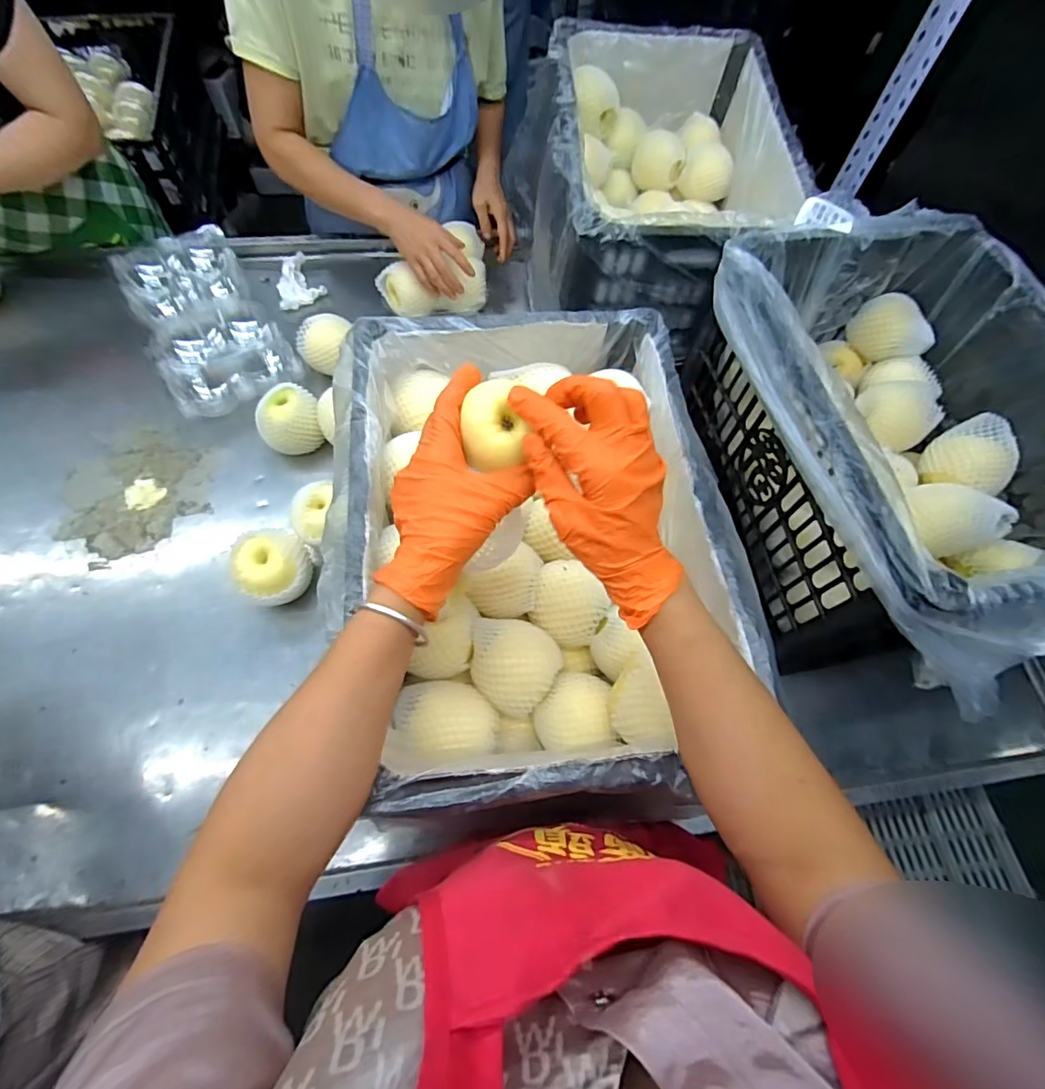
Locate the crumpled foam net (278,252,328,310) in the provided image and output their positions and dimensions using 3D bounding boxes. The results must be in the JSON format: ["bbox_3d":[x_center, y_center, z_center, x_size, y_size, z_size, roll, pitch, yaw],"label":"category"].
[{"bbox_3d":[-0.404,-0.479,0.914,0.080,0.028,0.103,-15,66,-10],"label":"crumpled foam net"}]

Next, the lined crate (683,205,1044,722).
[{"bbox_3d":[0.445,-0.107,0.610,0.337,0.240,0.539,-11,65,-8],"label":"lined crate"}]

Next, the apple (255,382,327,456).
[{"bbox_3d":[-0.343,-0.179,0.754,0.090,0.079,0.082,-33,70,-17],"label":"apple"}]

